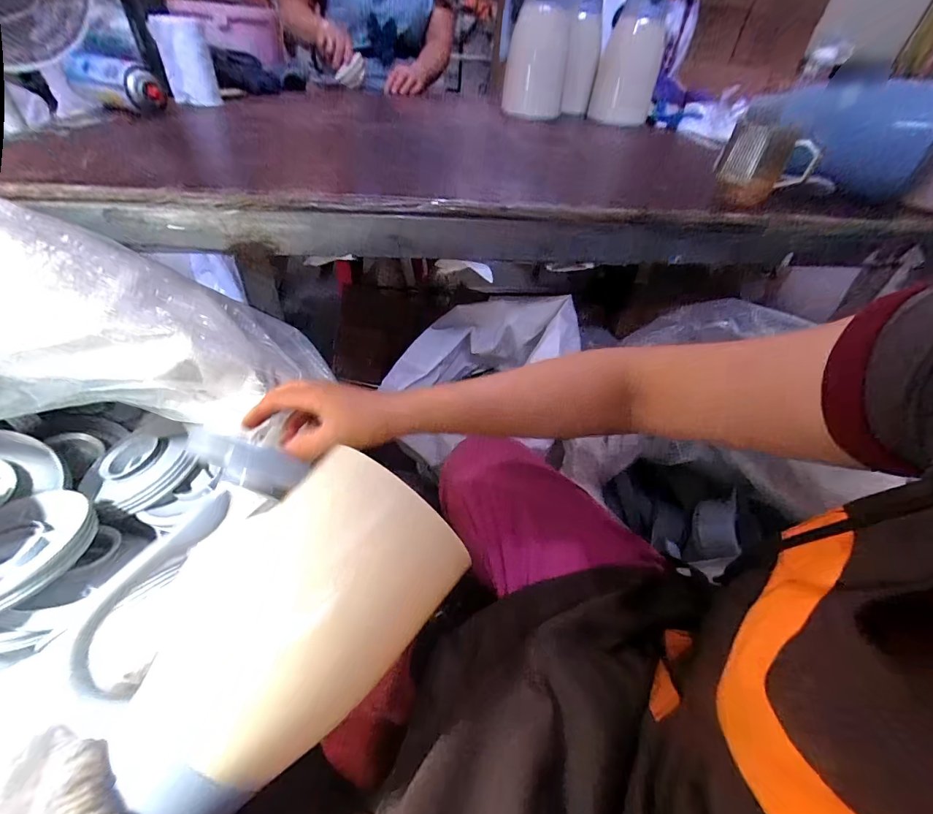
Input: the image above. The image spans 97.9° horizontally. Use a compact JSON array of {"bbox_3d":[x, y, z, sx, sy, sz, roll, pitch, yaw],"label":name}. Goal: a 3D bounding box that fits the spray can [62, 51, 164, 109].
[{"bbox_3d":[-0.548,-0.503,0.644,0.153,0.075,0.070,27,47,20],"label":"spray can"}]

